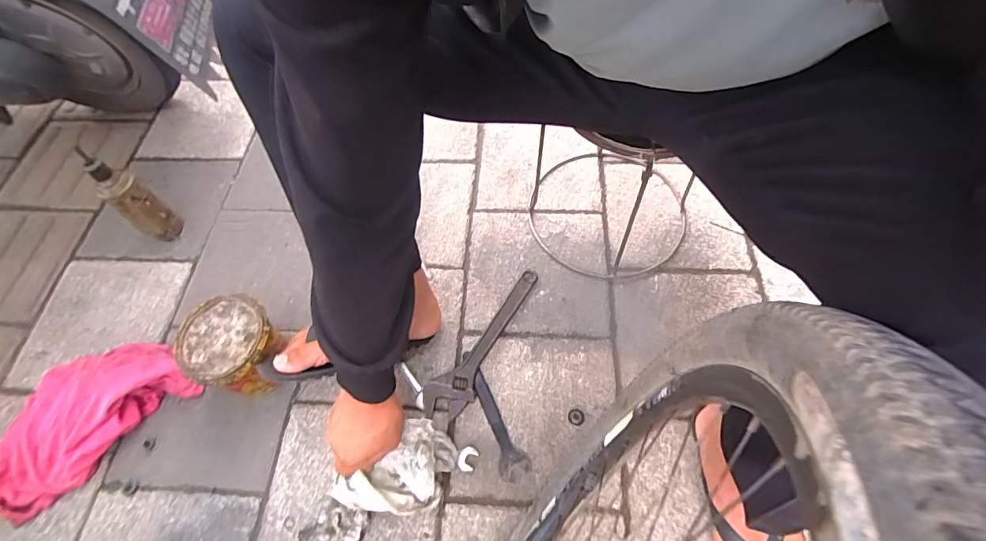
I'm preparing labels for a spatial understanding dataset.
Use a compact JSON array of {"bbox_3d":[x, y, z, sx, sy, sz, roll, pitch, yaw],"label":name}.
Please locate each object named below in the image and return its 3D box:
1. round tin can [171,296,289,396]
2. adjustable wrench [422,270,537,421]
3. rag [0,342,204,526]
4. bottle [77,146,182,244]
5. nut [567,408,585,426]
[{"bbox_3d":[-0.383,0.121,0.715,0.131,0.121,0.128,19,63,13],"label":"round tin can"},{"bbox_3d":[-0.006,0.115,0.759,0.063,0.024,0.290,34,67,18],"label":"adjustable wrench"},{"bbox_3d":[-0.629,0.210,0.707,0.178,0.068,0.283,40,69,20],"label":"rag"},{"bbox_3d":[-0.625,-0.115,0.829,0.057,0.196,0.062,38,68,20],"label":"bottle"},{"bbox_3d":[0.125,0.220,0.703,0.024,0.005,0.024,0,61,1],"label":"nut"}]

